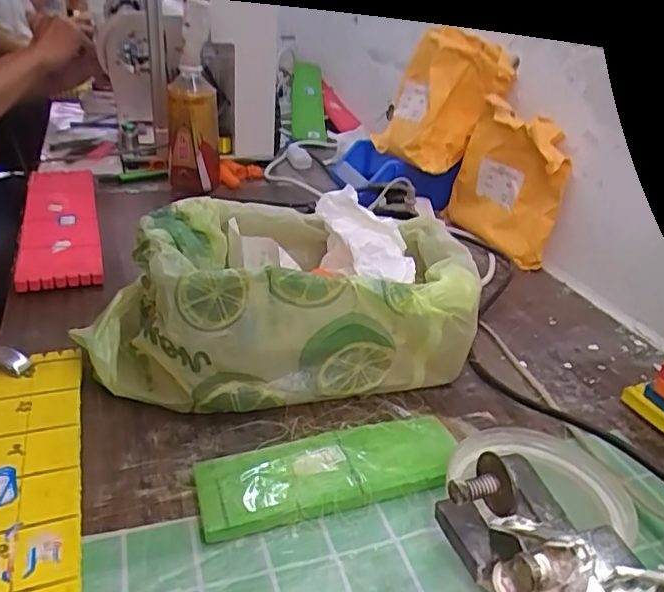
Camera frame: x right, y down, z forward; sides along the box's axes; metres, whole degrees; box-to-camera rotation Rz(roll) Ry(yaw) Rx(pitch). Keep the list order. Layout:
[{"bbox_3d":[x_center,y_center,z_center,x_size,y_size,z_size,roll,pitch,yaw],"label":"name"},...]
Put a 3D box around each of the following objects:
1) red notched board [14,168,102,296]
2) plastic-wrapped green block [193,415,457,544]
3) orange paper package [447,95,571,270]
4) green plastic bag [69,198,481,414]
[{"bbox_3d":[-0.334,-0.102,0.705,0.081,0.018,0.350,-6,32,-21],"label":"red notched board"},{"bbox_3d":[0.001,0.115,0.378,0.174,0.017,0.058,-7,31,-19],"label":"plastic-wrapped green block"},{"bbox_3d":[0.220,-0.139,0.716,0.050,0.165,0.171,-5,31,-17],"label":"orange paper package"},{"bbox_3d":[-0.043,0.000,0.470,0.304,0.110,0.155,-3,31,-14],"label":"green plastic bag"}]

